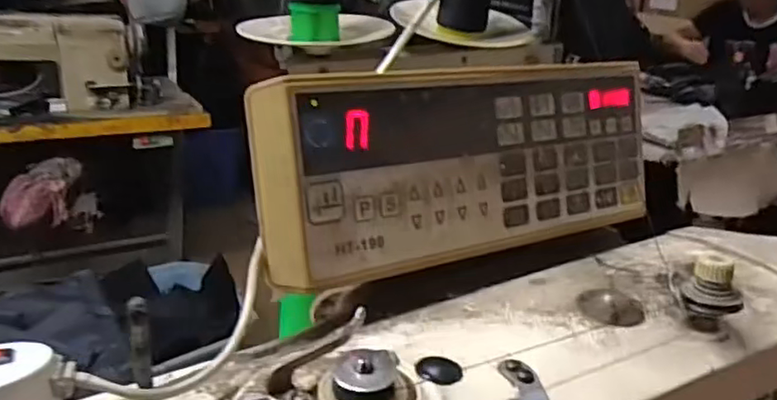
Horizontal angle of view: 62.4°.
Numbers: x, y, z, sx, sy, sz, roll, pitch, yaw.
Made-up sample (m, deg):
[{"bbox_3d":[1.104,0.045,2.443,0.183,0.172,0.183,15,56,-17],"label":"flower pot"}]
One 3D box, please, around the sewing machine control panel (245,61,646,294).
[{"bbox_3d":[0.038,-0.019,0.313,0.216,0.087,0.031,-9,8,-30],"label":"sewing machine control panel"}]

